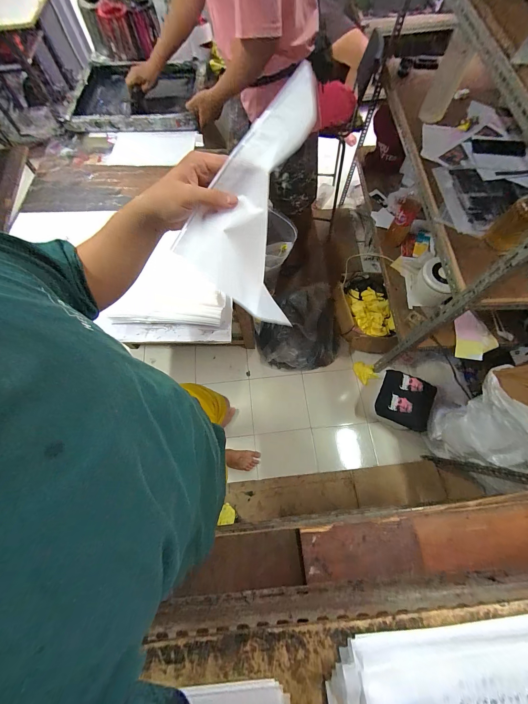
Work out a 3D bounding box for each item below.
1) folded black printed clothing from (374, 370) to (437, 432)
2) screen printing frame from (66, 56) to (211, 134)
[{"bbox_3d":[0.668,0.220,1.229,0.225,0.083,0.248,20,71,8],"label":"folded black printed clothing"},{"bbox_3d":[-0.506,-1.045,1.061,0.493,0.065,0.412,1,69,2],"label":"screen printing frame"}]

